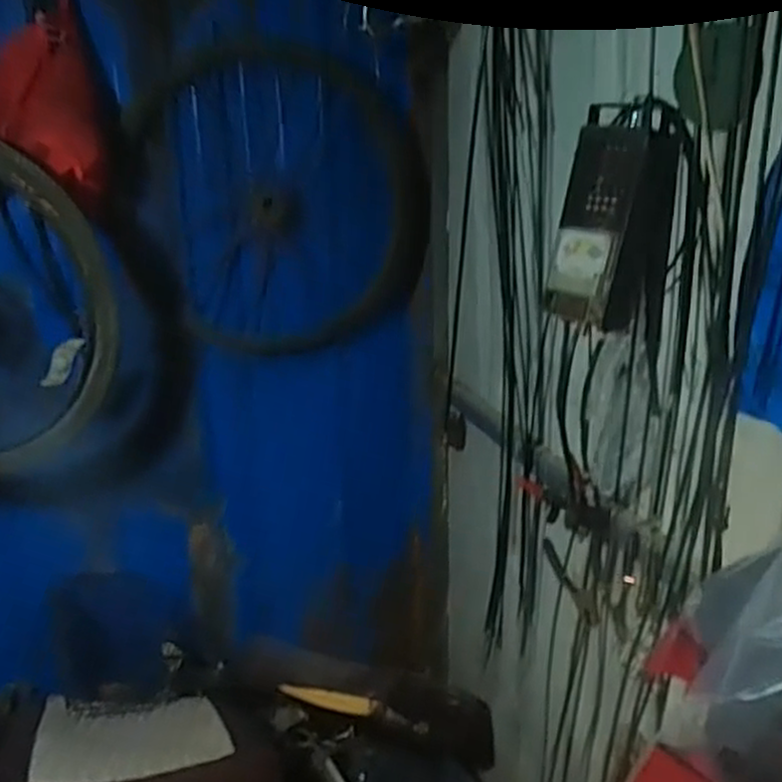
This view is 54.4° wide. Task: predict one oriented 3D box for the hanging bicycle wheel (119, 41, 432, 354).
[{"bbox_3d":[-0.229,-0.395,1.672,0.640,0.618,0.066,-6,18,-14],"label":"hanging bicycle wheel"}]

